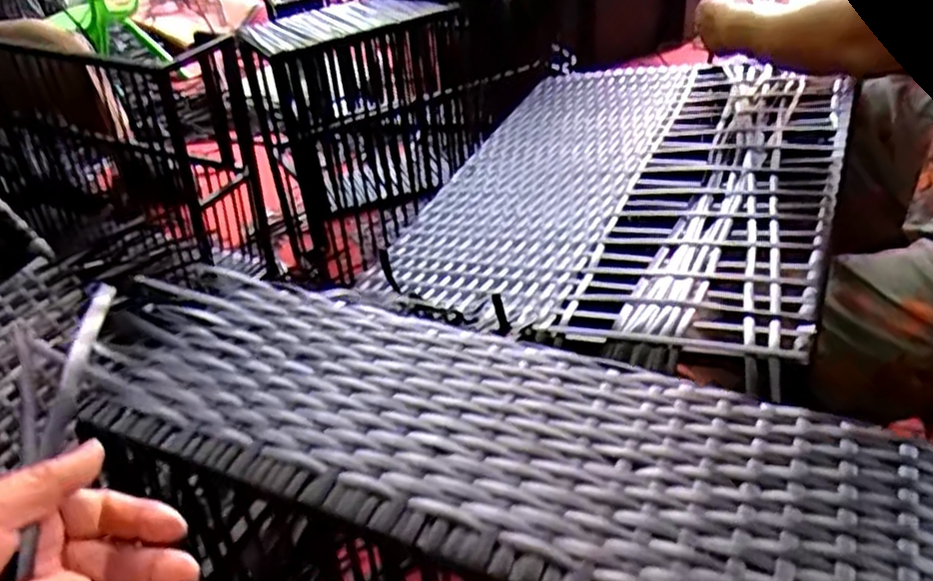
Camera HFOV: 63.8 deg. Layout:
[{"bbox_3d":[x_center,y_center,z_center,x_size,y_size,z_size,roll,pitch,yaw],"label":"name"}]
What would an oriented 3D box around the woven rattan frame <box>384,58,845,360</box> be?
[{"bbox_3d":[0.196,-0.143,0.942,0.474,0.020,0.669,4,38,27],"label":"woven rattan frame"}]

